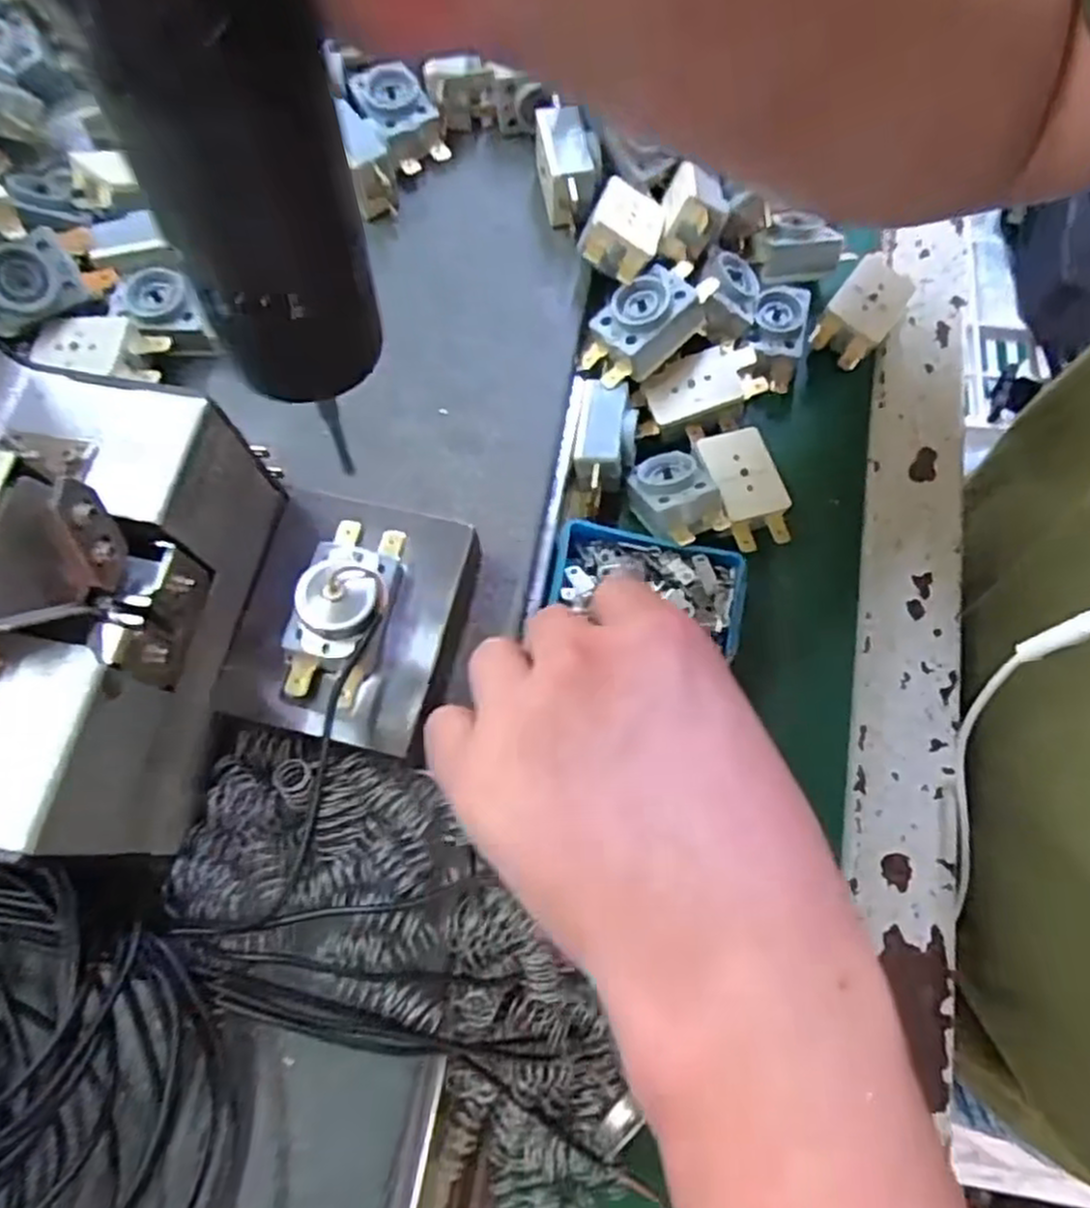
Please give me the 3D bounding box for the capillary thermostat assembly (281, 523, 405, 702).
[{"bbox_3d":[-0.063,0.000,0.241,0.029,0.020,0.059,12,72,4],"label":"capillary thermostat assembly"}]

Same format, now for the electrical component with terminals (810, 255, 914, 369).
[{"bbox_3d":[0.138,-0.126,0.330,0.027,0.019,0.044,36,75,11],"label":"electrical component with terminals"}]

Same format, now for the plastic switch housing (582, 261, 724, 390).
[{"bbox_3d":[0.042,-0.114,0.306,0.055,0.022,0.029,-38,75,-12],"label":"plastic switch housing"}]

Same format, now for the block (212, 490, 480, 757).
[{"bbox_3d":[-0.063,0.007,0.260,0.068,0.026,0.079,13,72,4],"label":"block"}]

